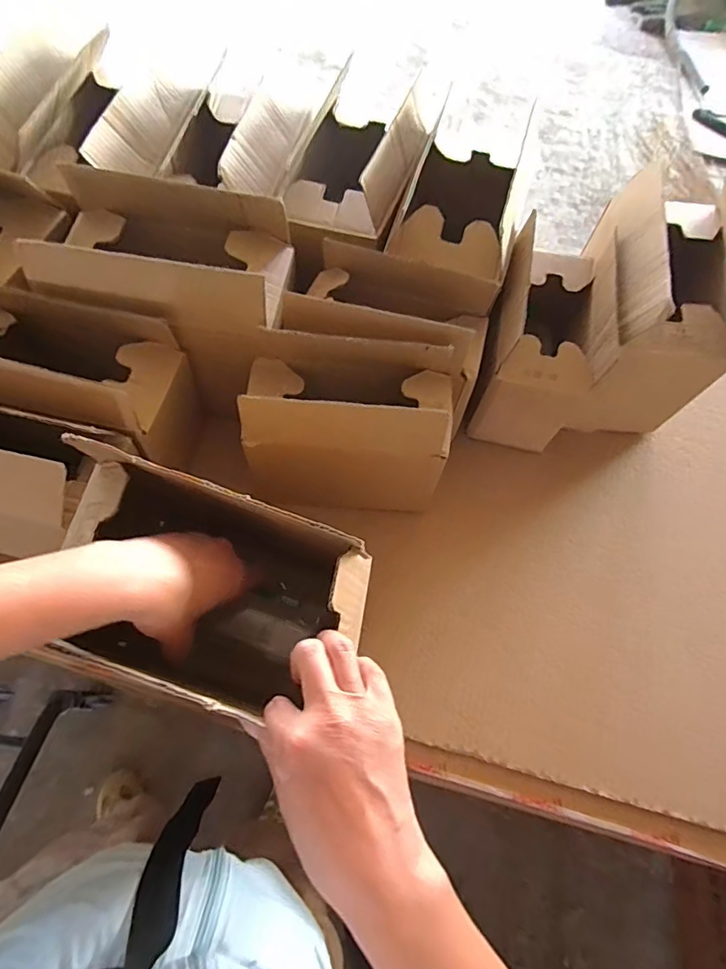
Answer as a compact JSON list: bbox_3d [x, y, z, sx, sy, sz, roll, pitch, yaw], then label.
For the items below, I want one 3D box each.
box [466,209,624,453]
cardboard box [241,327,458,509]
[{"bbox_3d":[0.207,-0.166,0.607,0.123,0.187,0.212,17,65,3],"label":"box"},{"bbox_3d":[-0.015,-0.059,0.525,0.201,0.152,0.118,4,65,-3],"label":"cardboard box"}]

